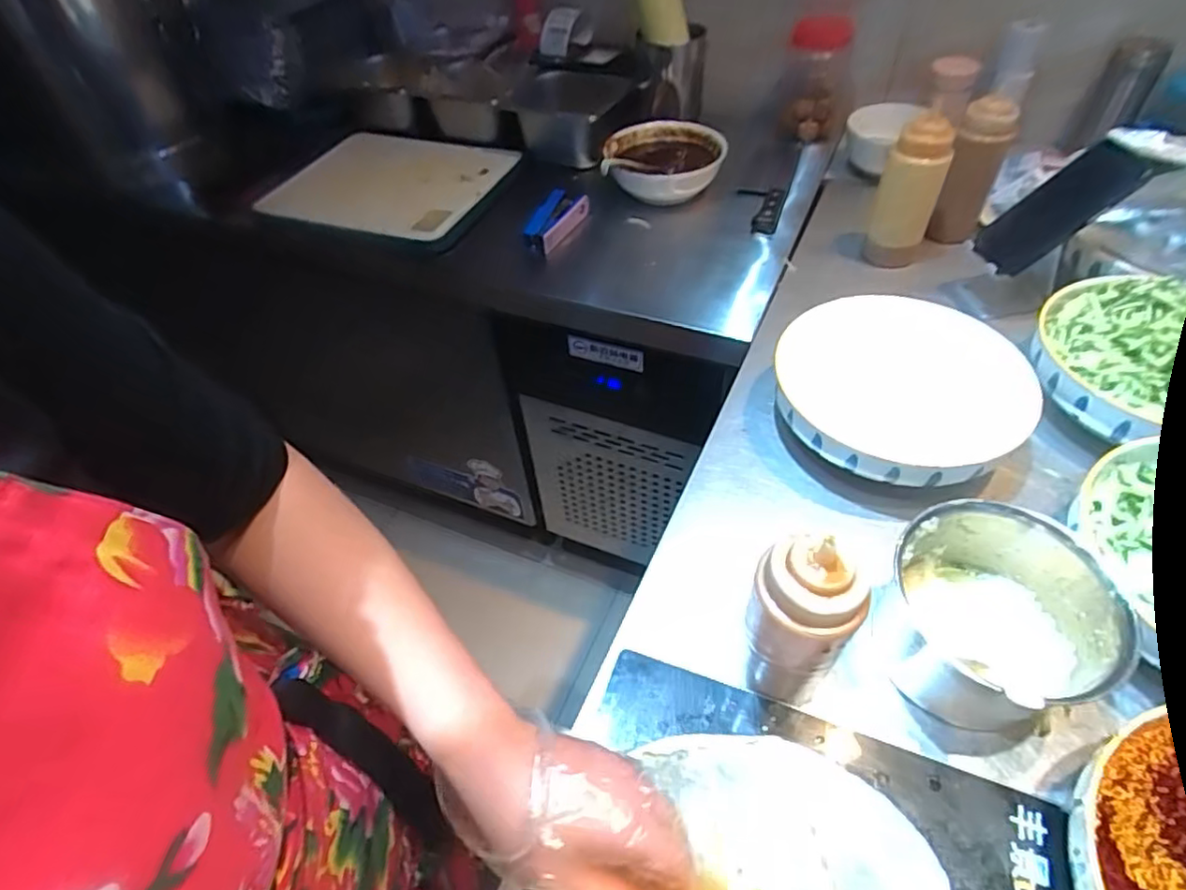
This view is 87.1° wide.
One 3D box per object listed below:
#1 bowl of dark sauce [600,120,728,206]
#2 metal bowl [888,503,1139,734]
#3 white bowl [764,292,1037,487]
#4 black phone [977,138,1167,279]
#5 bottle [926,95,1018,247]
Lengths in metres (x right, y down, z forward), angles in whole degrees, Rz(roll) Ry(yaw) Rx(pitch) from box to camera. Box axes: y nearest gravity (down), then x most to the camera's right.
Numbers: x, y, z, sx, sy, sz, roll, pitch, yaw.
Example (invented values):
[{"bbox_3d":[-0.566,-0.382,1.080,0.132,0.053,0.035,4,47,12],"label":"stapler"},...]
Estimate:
[{"bbox_3d":[0.109,-0.428,0.956,0.177,0.067,0.183,7,50,9],"label":"bowl of dark sauce"},{"bbox_3d":[0.285,0.121,0.445,0.126,0.103,0.127,-2,49,2],"label":"metal bowl"},{"bbox_3d":[0.295,-0.048,0.607,0.228,0.068,0.228,-2,49,2],"label":"white bowl"},{"bbox_3d":[0.503,-0.255,0.675,0.017,0.157,0.080,19,53,-28],"label":"black phone"},{"bbox_3d":[0.474,-0.344,0.789,0.064,0.160,0.054,28,56,24],"label":"bottle"}]

